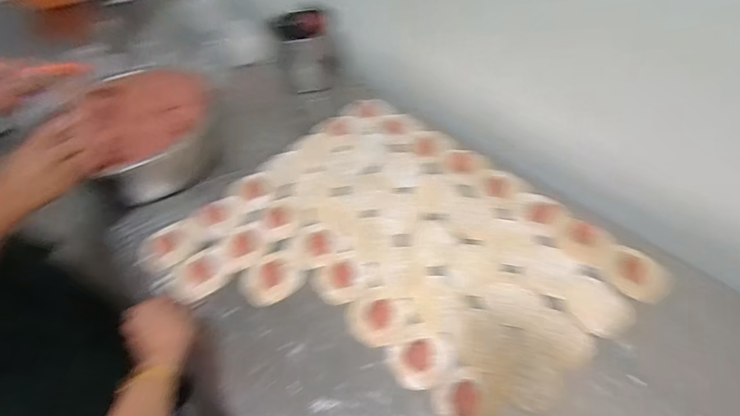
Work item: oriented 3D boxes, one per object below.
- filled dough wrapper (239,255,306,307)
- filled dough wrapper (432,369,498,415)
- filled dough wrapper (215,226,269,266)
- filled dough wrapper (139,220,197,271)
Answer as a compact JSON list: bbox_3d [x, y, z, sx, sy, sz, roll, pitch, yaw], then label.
[{"bbox_3d":[-0.148,0.107,0.646,0.089,0.010,0.076,-34,57,-20],"label":"filled dough wrapper"},{"bbox_3d":[0.122,0.243,0.525,0.072,0.004,0.079,-2,52,3],"label":"filled dough wrapper"},{"bbox_3d":[-0.205,0.057,0.685,0.080,0.010,0.068,-29,56,-17],"label":"filled dough wrapper"},{"bbox_3d":[-0.327,0.061,0.698,0.078,0.021,0.094,29,60,24],"label":"filled dough wrapper"}]

